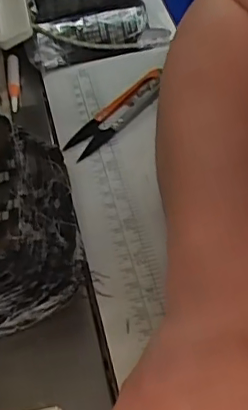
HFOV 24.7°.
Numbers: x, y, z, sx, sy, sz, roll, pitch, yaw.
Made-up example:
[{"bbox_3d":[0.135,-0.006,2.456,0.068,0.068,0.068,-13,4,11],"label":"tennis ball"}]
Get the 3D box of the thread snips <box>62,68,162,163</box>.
[{"bbox_3d":[-0.004,-0.066,0.403,0.021,0.013,0.093,34,59,26],"label":"thread snips"}]

